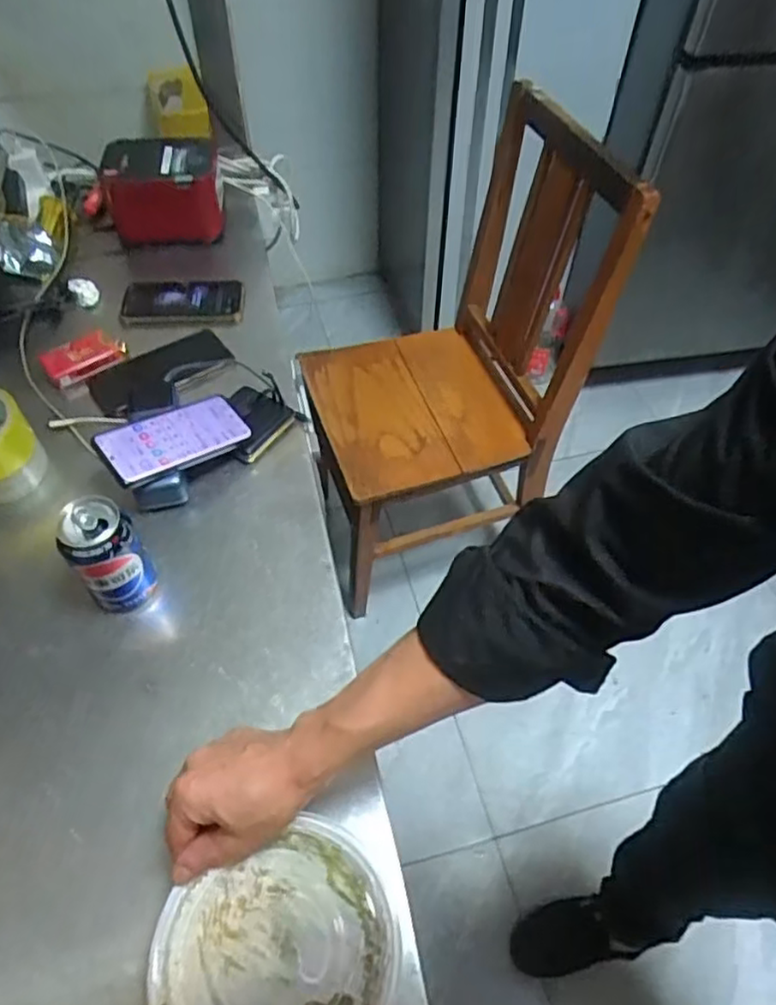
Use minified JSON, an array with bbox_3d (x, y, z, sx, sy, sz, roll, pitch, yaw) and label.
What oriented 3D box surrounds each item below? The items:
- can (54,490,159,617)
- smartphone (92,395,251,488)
[{"bbox_3d":[-0.261,0.052,0.636,0.064,0.128,0.055,-31,61,-22],"label":"can"},{"bbox_3d":[-0.232,-0.072,0.740,0.158,0.012,0.074,-30,69,-39],"label":"smartphone"}]

